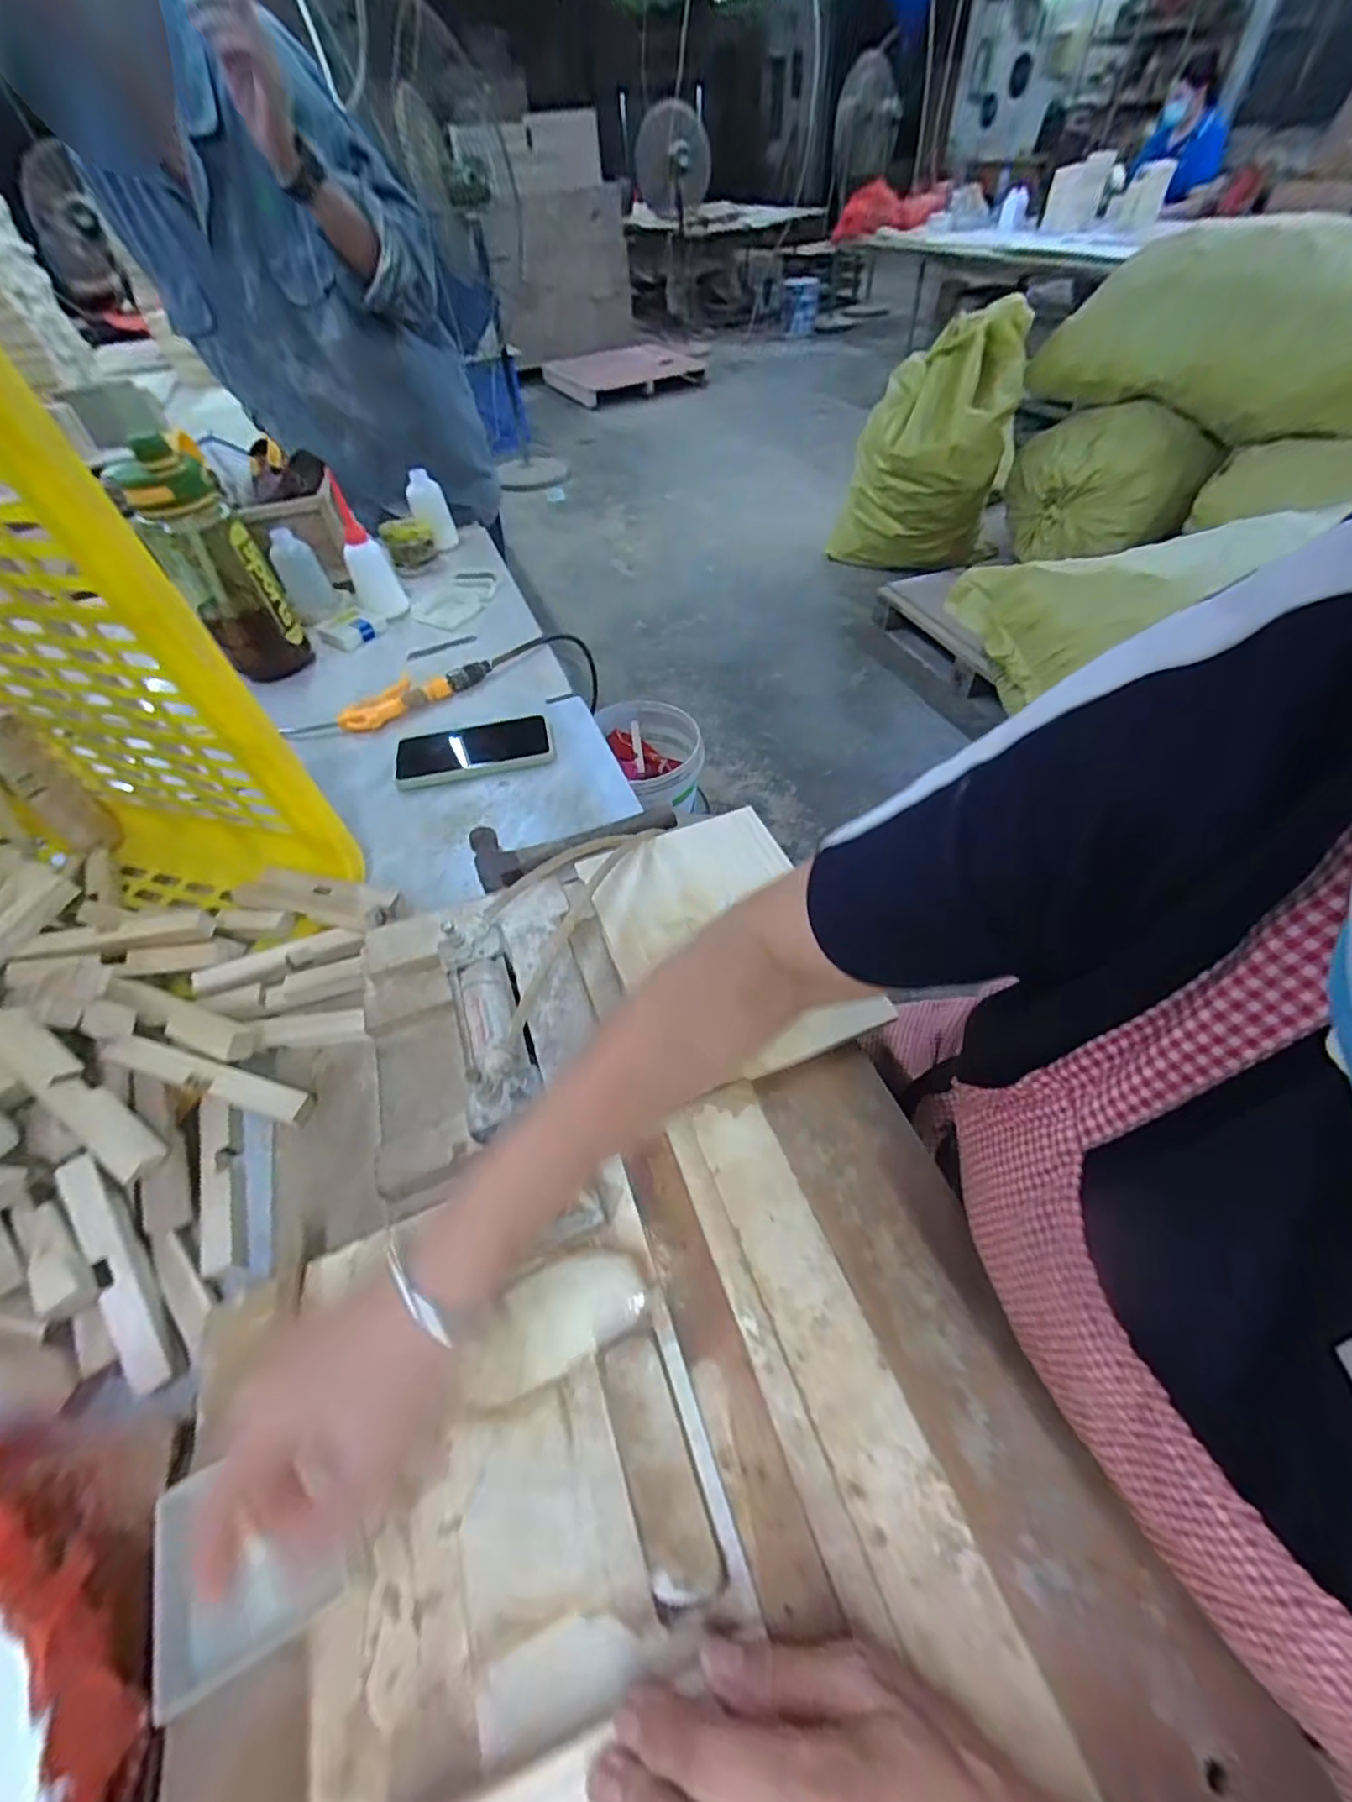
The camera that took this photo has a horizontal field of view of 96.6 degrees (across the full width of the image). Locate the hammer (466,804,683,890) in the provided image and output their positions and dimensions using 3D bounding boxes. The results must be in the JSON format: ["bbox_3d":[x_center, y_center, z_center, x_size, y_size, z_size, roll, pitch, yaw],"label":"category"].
[{"bbox_3d":[-0.095,-0.063,0.572,0.189,0.021,0.074,-20,52,-12],"label":"hammer"}]

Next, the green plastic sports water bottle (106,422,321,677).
[{"bbox_3d":[-0.560,-0.412,0.732,0.087,0.229,0.107,35,61,28],"label":"green plastic sports water bottle"}]

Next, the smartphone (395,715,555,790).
[{"bbox_3d":[-0.222,-0.168,0.665,0.167,0.018,0.081,-11,51,-5],"label":"smartphone"}]

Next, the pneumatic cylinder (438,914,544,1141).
[{"bbox_3d":[-0.120,0.073,0.384,0.046,0.040,0.147,-18,52,-10],"label":"pneumatic cylinder"}]

